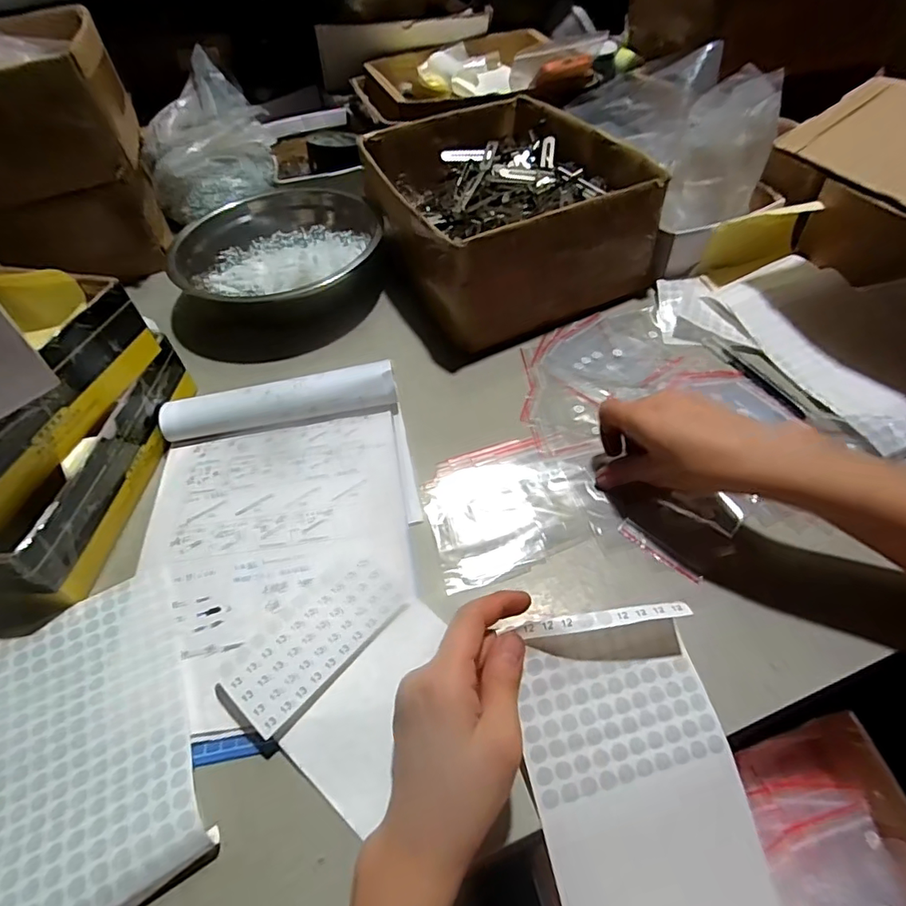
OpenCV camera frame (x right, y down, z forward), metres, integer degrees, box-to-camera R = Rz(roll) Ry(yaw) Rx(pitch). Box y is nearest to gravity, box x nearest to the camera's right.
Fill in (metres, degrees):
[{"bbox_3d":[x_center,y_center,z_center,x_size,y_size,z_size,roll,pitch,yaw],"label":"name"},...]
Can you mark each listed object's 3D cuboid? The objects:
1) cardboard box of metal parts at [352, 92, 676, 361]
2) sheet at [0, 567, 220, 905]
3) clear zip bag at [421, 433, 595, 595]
[{"bbox_3d":[0.054,-0.297,0.646,0.261,0.122,0.316,-23,53,-14],"label":"cardboard box of metal parts"},{"bbox_3d":[-0.236,0.181,0.336,0.123,0.020,0.207,-24,53,-14],"label":"sheet"},{"bbox_3d":[0.048,0.042,0.445,0.138,0.004,0.124,-14,51,-7],"label":"clear zip bag"}]

